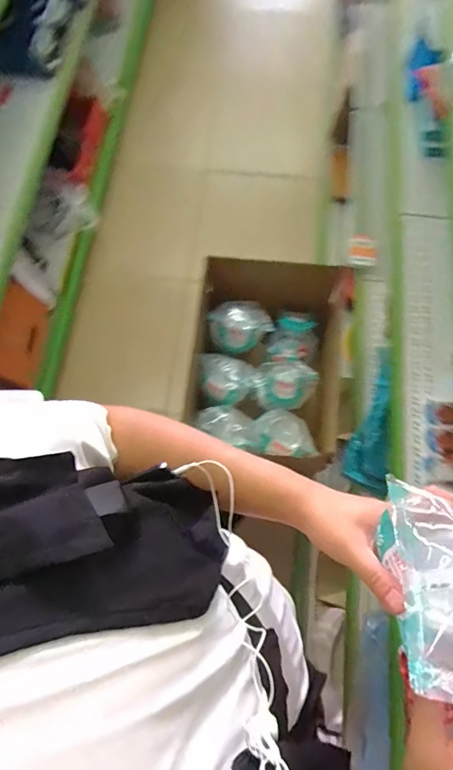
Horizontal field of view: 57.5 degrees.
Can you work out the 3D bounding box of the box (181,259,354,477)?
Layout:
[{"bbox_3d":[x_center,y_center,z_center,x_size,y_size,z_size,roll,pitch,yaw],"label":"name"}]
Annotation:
[{"bbox_3d":[0.089,-0.054,0.982,0.329,0.256,0.451,7,73,4],"label":"box"}]

